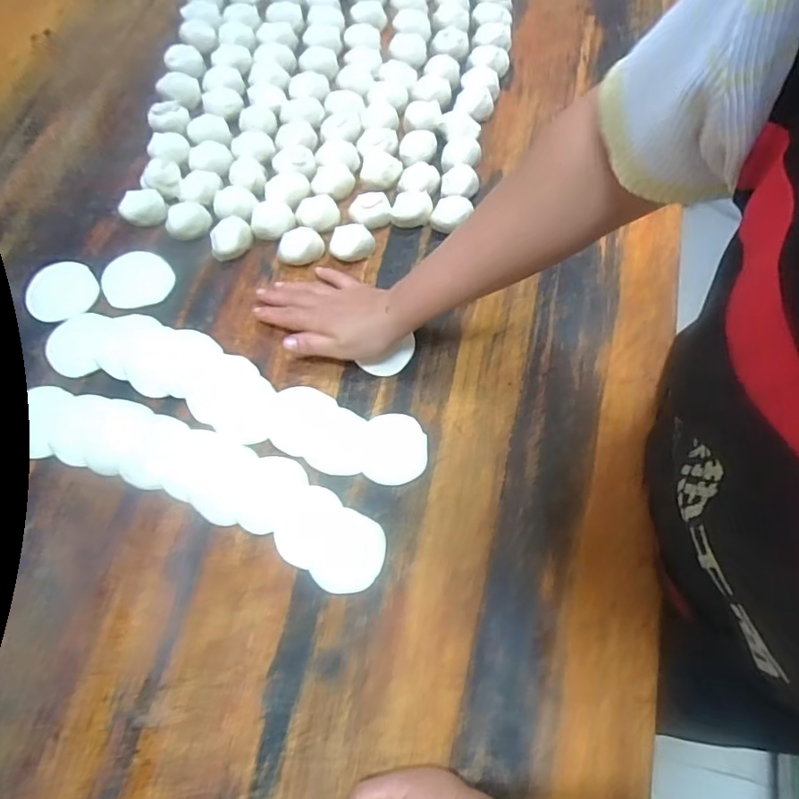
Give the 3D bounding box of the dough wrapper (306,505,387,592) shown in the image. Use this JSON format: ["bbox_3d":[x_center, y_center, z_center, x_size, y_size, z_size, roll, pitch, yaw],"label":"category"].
[{"bbox_3d":[-0.047,0.134,0.464,0.067,0.004,0.070,0,69,-1],"label":"dough wrapper"}]

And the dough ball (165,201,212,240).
[{"bbox_3d":[-0.231,-0.195,0.571,0.046,0.027,0.036,-25,71,-10],"label":"dough ball"}]

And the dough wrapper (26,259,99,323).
[{"bbox_3d":[-0.354,-0.115,0.548,0.066,0.004,0.066,3,72,-8],"label":"dough wrapper"}]

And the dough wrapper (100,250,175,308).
[{"bbox_3d":[-0.280,-0.129,0.557,0.072,0.005,0.068,-16,70,-7],"label":"dough wrapper"}]

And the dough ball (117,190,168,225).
[{"bbox_3d":[-0.283,-0.211,0.575,0.044,0.036,0.030,-21,71,-9],"label":"dough ball"}]

